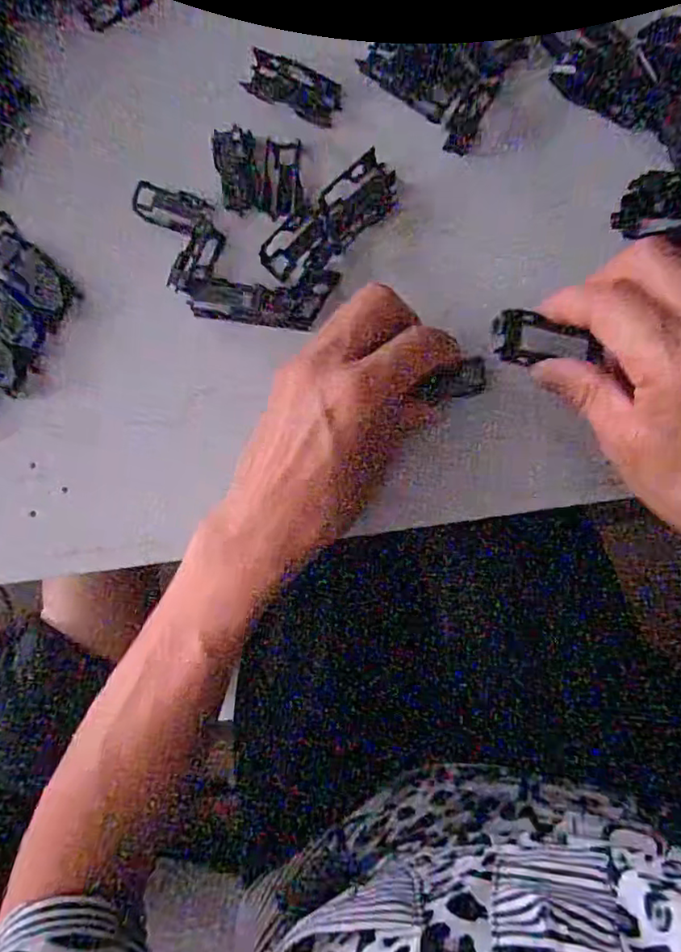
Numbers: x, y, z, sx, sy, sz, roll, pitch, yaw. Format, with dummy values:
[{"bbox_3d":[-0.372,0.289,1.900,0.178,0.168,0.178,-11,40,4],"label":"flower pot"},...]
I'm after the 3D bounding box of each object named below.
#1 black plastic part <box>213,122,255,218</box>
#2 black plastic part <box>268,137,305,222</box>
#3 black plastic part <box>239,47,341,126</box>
[{"bbox_3d":[-0.055,-0.160,0.314,0.021,0.004,0.042,-4,90,6],"label":"black plastic part"},{"bbox_3d":[-0.029,-0.156,0.313,0.018,0.004,0.039,-2,90,6],"label":"black plastic part"},{"bbox_3d":[-0.024,-0.203,0.313,0.051,0.004,0.025,26,93,5],"label":"black plastic part"}]

